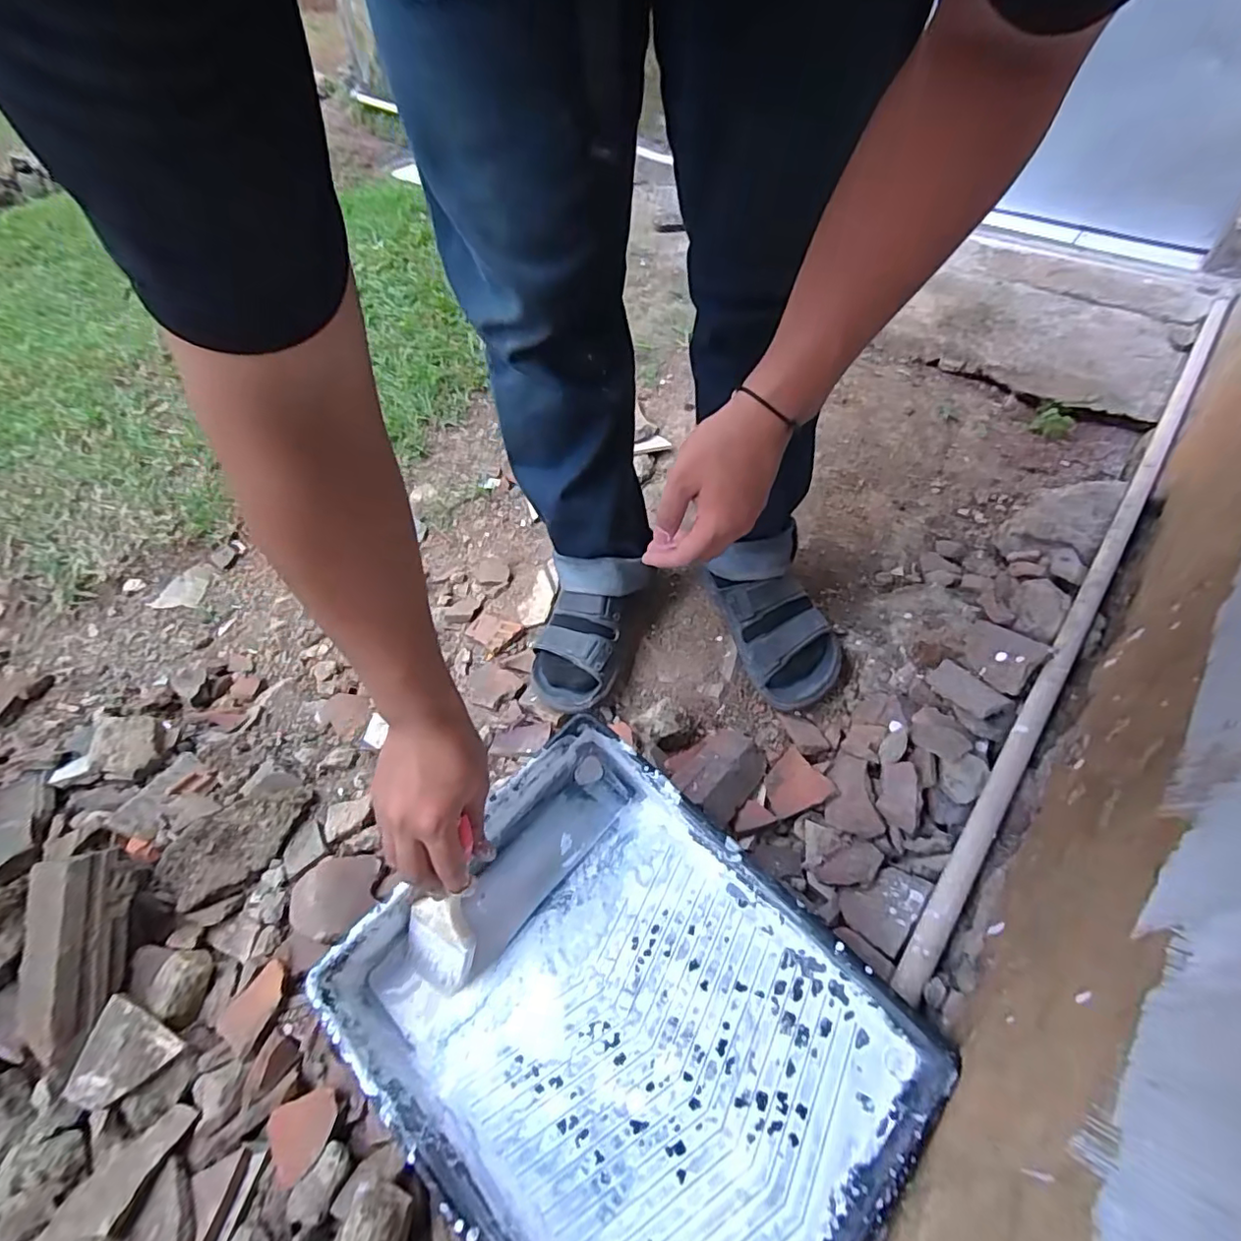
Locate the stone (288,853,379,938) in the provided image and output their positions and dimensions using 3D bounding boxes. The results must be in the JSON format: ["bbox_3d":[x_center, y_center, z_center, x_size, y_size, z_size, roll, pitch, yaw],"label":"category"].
[{"bbox_3d":[-0.249,0.239,0.498,0.076,0.027,0.072,2,44,27],"label":"stone"}]

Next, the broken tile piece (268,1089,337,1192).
[{"bbox_3d":[-0.219,0.352,0.390,0.048,0.011,0.042,-28,57,-19],"label":"broken tile piece"}]

